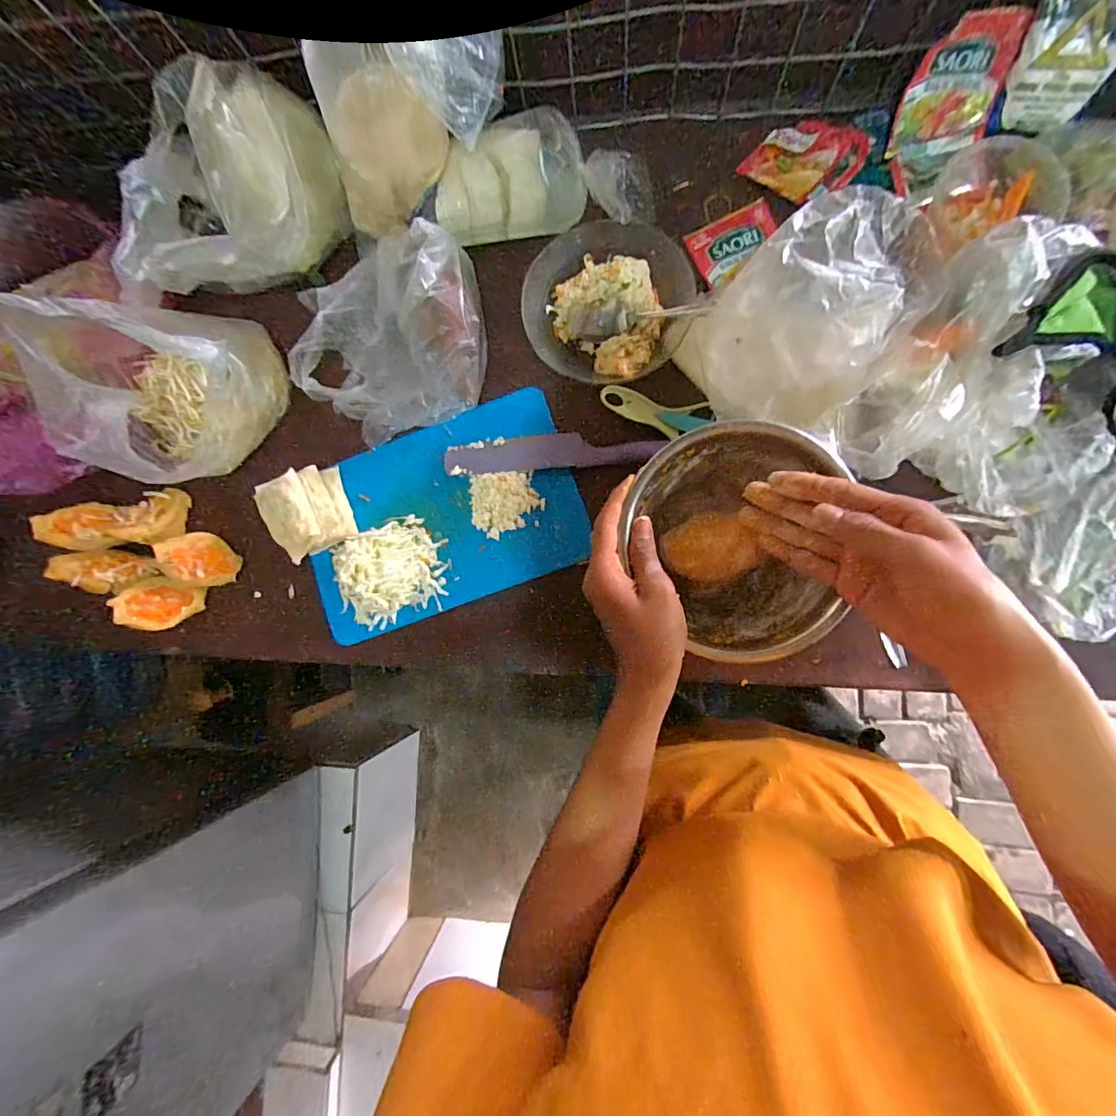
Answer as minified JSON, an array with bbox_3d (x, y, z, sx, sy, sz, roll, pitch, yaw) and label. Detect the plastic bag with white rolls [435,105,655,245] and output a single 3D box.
[{"bbox_3d":[-0.015,-0.377,0.485,0.209,0.064,0.077,-3,85,7],"label":"plastic bag with white rolls"}]

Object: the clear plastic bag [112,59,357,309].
[{"bbox_3d":[-0.297,-0.335,0.470,0.144,0.136,0.198,-4,85,7],"label":"clear plastic bag"}]

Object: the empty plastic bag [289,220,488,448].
[{"bbox_3d":[-0.164,-0.214,0.484,0.204,0.070,0.169,-27,83,4],"label":"empty plastic bag"}]

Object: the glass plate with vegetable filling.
[{"bbox_3d":[0.051,-0.252,0.482,0.157,0.046,0.149,-1,85,7],"label":"glass plate with vegetable filling"}]

